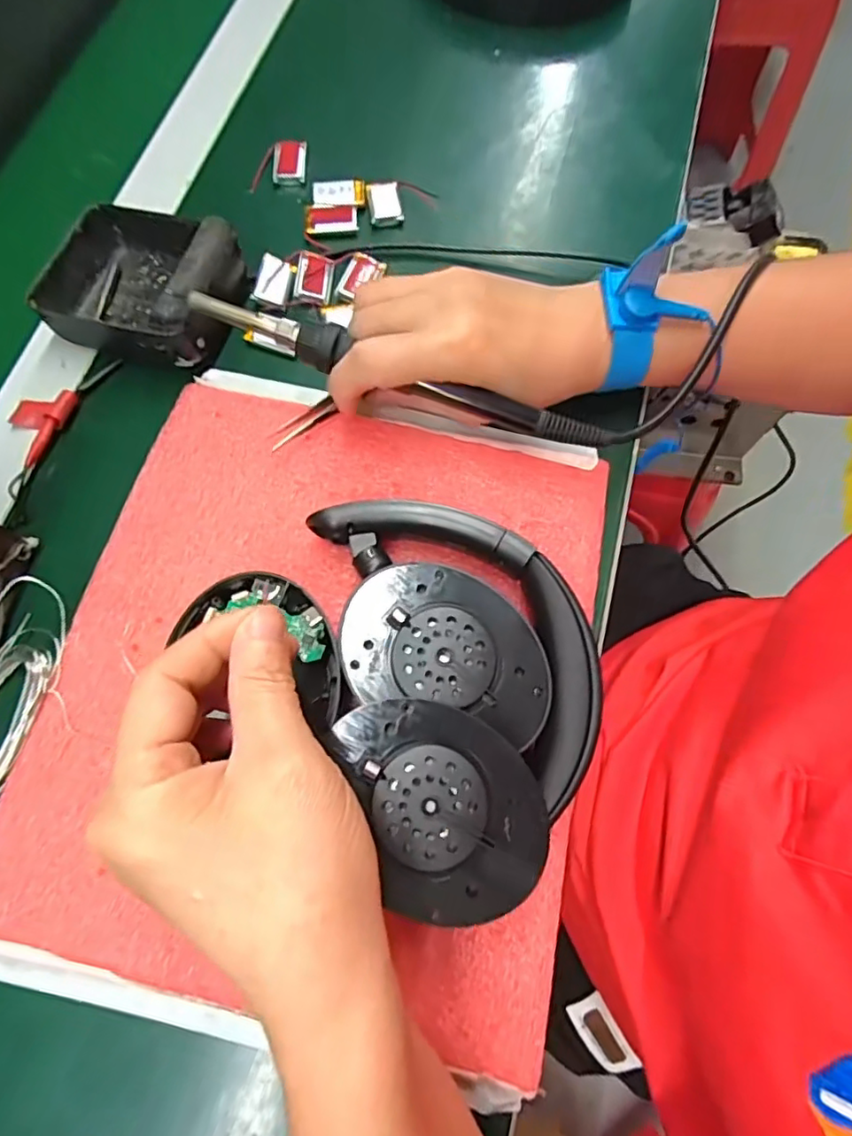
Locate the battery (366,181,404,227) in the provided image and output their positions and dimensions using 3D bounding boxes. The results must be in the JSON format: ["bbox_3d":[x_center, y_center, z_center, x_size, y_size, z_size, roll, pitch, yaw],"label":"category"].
[{"bbox_3d":[-0.025,-0.222,0.358,0.019,0.005,0.027,-8,71,-1],"label":"battery"}]

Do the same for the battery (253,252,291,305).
[{"bbox_3d":[-0.087,-0.163,0.335,0.018,0.007,0.030,4,71,3],"label":"battery"}]

